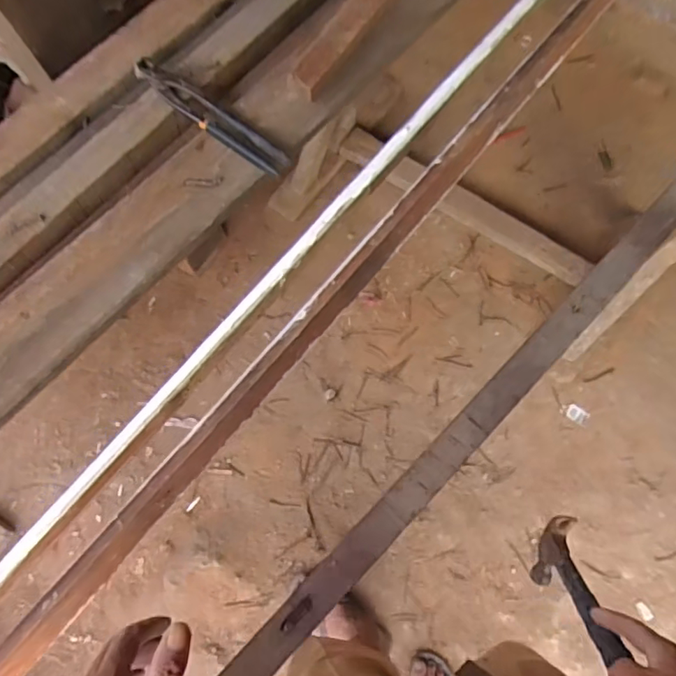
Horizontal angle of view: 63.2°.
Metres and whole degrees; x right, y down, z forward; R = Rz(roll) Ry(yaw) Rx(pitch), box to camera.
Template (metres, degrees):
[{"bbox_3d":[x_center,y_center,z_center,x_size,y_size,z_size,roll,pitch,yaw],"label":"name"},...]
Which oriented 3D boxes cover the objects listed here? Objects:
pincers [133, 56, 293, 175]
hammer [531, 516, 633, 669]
[{"bbox_3d":[-0.150,-0.266,0.655,0.211,0.035,0.036,37,74,12],"label":"pincers"},{"bbox_3d":[0.266,0.310,0.535,0.031,0.326,0.090,-1,108,0],"label":"hammer"}]

